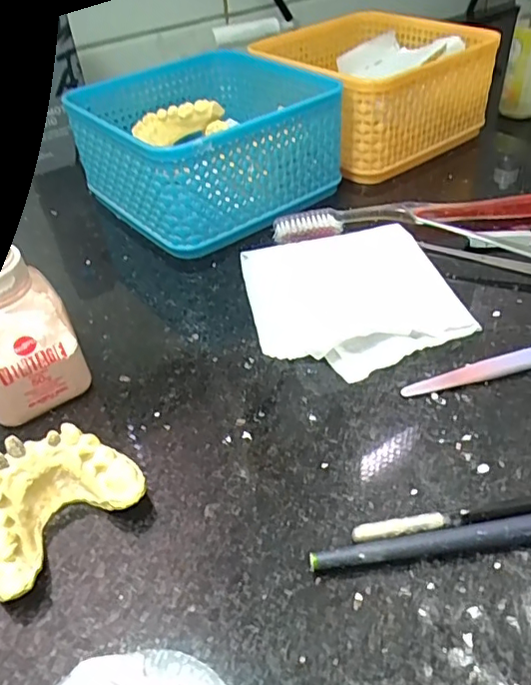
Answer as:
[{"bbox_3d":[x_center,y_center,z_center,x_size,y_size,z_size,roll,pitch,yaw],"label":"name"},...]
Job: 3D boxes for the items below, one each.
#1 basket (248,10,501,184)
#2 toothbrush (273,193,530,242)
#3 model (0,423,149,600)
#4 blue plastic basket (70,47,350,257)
[{"bbox_3d":[0.070,-0.183,0.399,0.130,0.062,0.134,-28,47,-24],"label":"basket"},{"bbox_3d":[0.098,-0.075,0.315,0.185,0.011,0.020,-4,42,0],"label":"toothbrush"},{"bbox_3d":[-0.071,0.052,0.186,0.037,0.026,0.055,31,53,33],"label":"model"},{"bbox_3d":[-0.038,-0.128,0.349,0.135,0.054,0.135,-29,47,-25],"label":"blue plastic basket"}]

